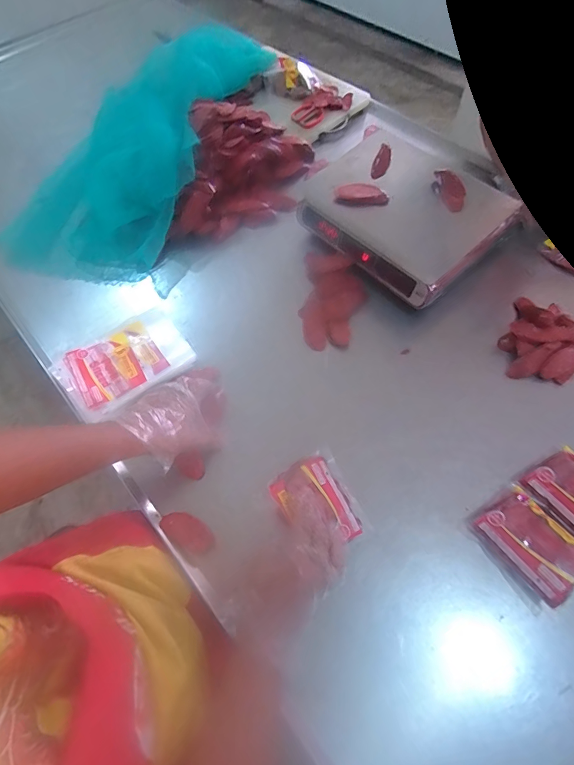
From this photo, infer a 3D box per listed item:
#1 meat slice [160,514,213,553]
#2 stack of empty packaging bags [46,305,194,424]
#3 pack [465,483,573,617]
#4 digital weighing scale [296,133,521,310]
[{"bbox_3d":[-0.153,0.231,0.591,0.085,0.011,0.045,25,67,15],"label":"meat slice"},{"bbox_3d":[-0.299,-0.038,0.714,0.224,0.021,0.161,-34,66,-14],"label":"stack of empty packaging bags"},{"bbox_3d":[0.342,0.224,0.537,0.103,0.046,0.136,-32,66,-13],"label":"pack"},{"bbox_3d":[0.220,-0.332,0.775,0.245,0.120,0.343,-40,68,-16],"label":"digital weighing scale"}]

